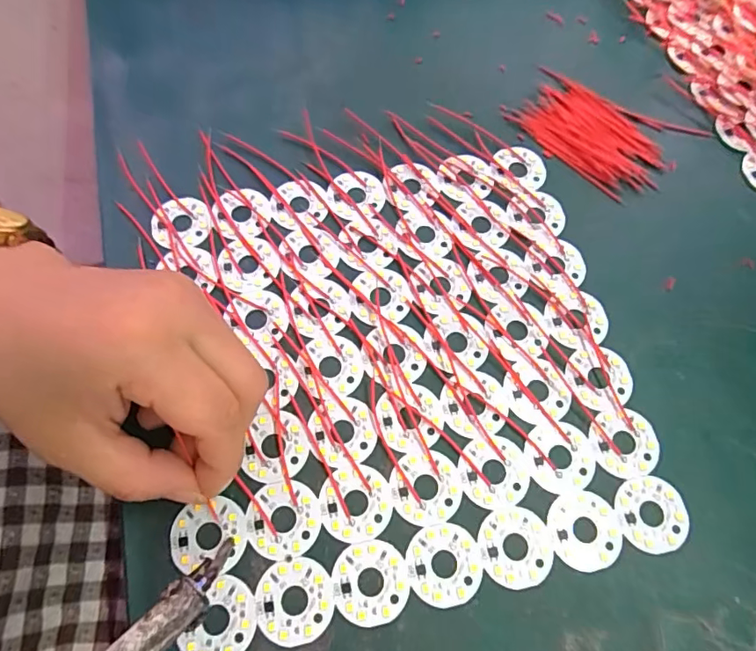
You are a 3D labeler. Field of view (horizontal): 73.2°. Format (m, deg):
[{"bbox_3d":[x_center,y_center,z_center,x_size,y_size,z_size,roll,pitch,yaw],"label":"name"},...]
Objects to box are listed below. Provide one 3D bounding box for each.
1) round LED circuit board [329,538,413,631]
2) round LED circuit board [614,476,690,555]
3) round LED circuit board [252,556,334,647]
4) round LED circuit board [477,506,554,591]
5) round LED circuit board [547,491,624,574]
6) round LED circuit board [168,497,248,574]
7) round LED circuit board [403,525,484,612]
[{"bbox_3d":[-0.003,0.103,0.204,0.031,0.004,0.030,1,67,-2],"label":"round LED circuit board"},{"bbox_3d":[0.118,0.081,0.218,0.031,0.004,0.030,1,67,-2],"label":"round LED circuit board"},{"bbox_3d":[-0.033,0.109,0.201,0.030,0.004,0.030,1,67,-2],"label":"round LED circuit board"},{"bbox_3d":[0.057,0.092,0.211,0.030,0.004,0.030,1,67,-2],"label":"round LED circuit board"},{"bbox_3d":[0.088,0.086,0.214,0.031,0.004,0.030,0,68,1],"label":"round LED circuit board"},{"bbox_3d":[-0.070,0.086,0.209,0.031,0.004,0.027,0,67,-2],"label":"round LED circuit board"},{"bbox_3d":[0.027,0.097,0.207,0.030,0.004,0.031,1,67,-2],"label":"round LED circuit board"}]

